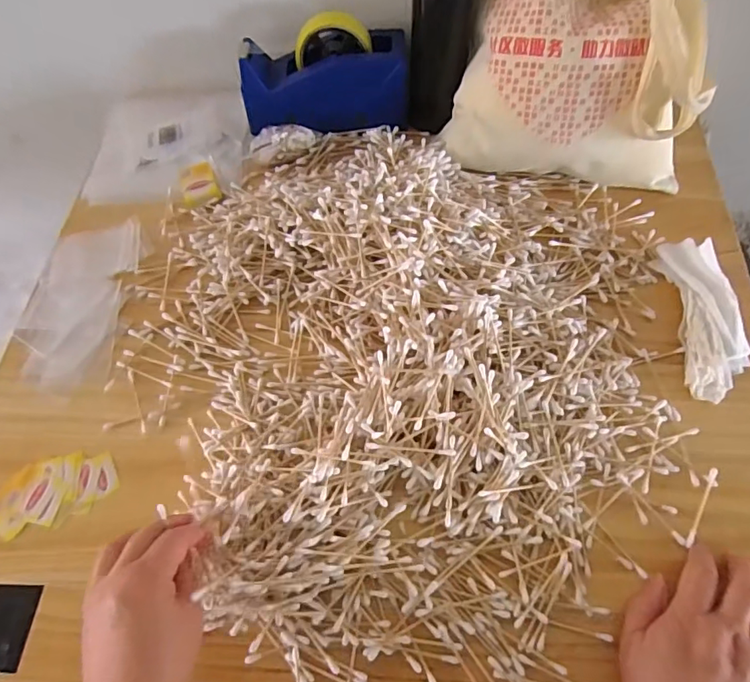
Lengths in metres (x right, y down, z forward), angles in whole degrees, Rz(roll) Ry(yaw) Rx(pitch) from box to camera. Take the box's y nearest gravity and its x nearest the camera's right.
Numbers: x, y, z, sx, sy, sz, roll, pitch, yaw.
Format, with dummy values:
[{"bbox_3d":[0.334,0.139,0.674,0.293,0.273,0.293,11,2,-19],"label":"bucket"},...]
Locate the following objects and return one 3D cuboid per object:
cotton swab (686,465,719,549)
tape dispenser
[{"bbox_3d":[0.277,0.140,0.430,0.007,0.008,0.076,29,67,17],"label":"cotton swab"},{"bbox_3d":[-0.059,-0.317,0.607,0.194,0.104,0.073,2,62,3],"label":"tape dispenser"}]

